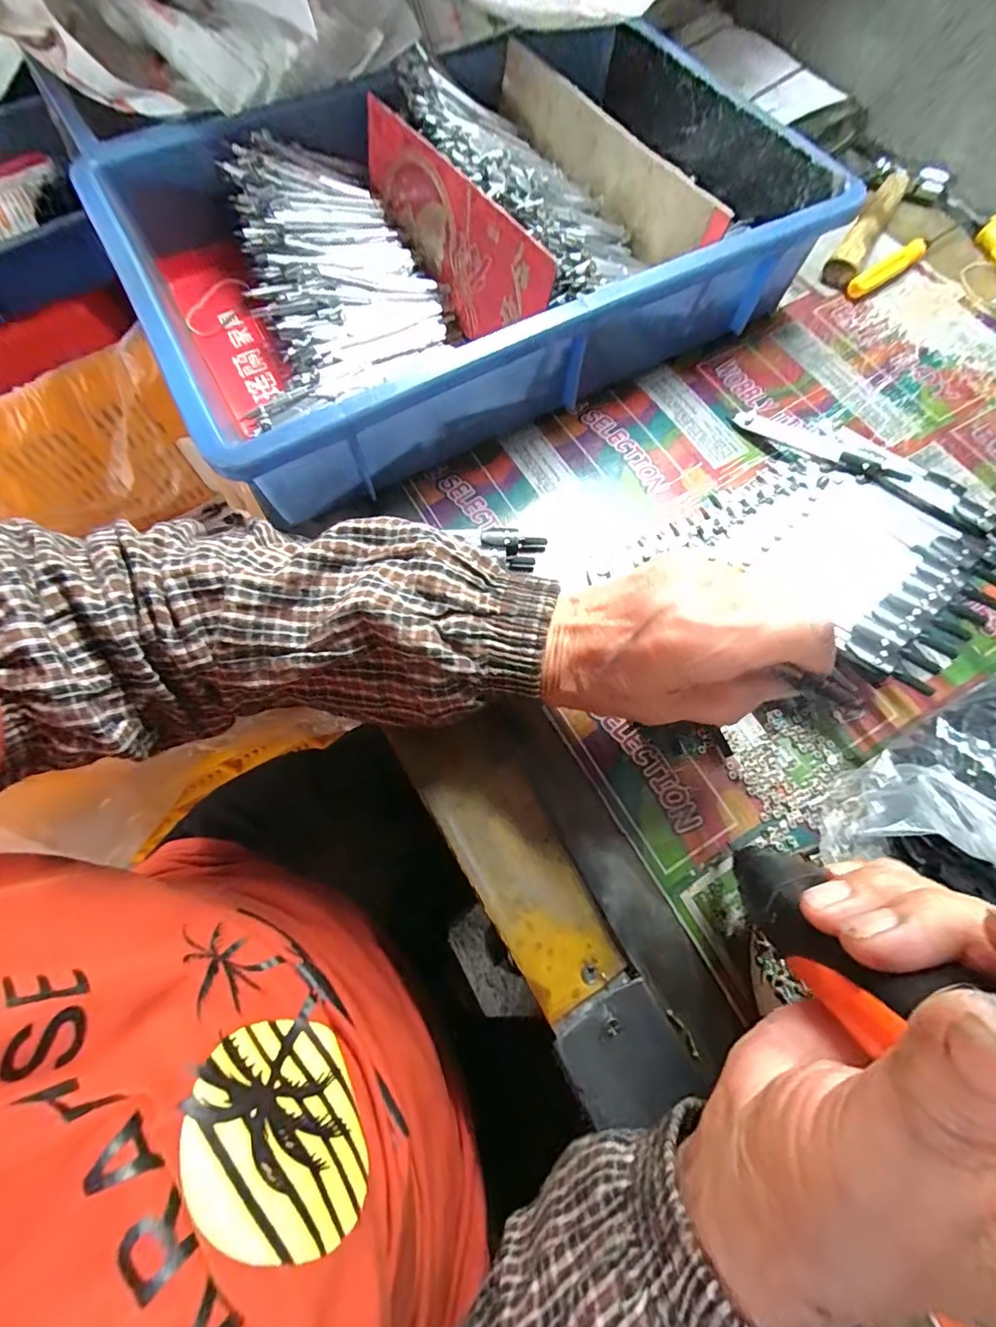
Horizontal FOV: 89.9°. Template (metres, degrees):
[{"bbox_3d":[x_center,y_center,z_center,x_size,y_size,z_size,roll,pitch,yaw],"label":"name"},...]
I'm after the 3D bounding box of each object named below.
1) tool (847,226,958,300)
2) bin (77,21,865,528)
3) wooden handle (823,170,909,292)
[{"bbox_3d":[0.324,-0.319,0.394,0.114,0.021,0.015,-32,73,-10],"label":"tool"},{"bbox_3d":[-0.020,-0.298,0.354,0.412,0.087,0.291,-29,72,-9],"label":"bin"},{"bbox_3d":[0.298,-0.351,0.404,0.022,0.020,0.134,31,73,11],"label":"wooden handle"}]

